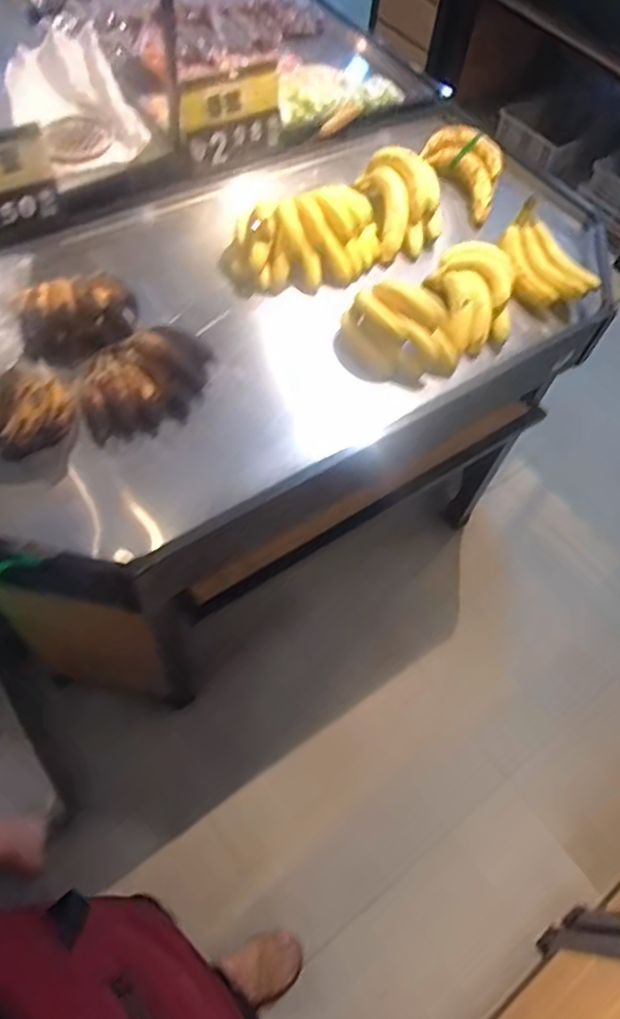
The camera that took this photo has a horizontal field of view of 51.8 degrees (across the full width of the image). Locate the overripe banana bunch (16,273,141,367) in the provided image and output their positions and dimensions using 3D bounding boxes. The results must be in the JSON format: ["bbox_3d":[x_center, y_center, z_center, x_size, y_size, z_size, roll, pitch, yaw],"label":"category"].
[{"bbox_3d":[-0.369,-0.306,1.022,0.180,0.100,0.076,-30,66,-20],"label":"overripe banana bunch"}]

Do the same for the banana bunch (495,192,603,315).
[{"bbox_3d":[0.427,-0.463,1.179,0.138,0.085,0.202,-29,66,-20],"label":"banana bunch"}]

